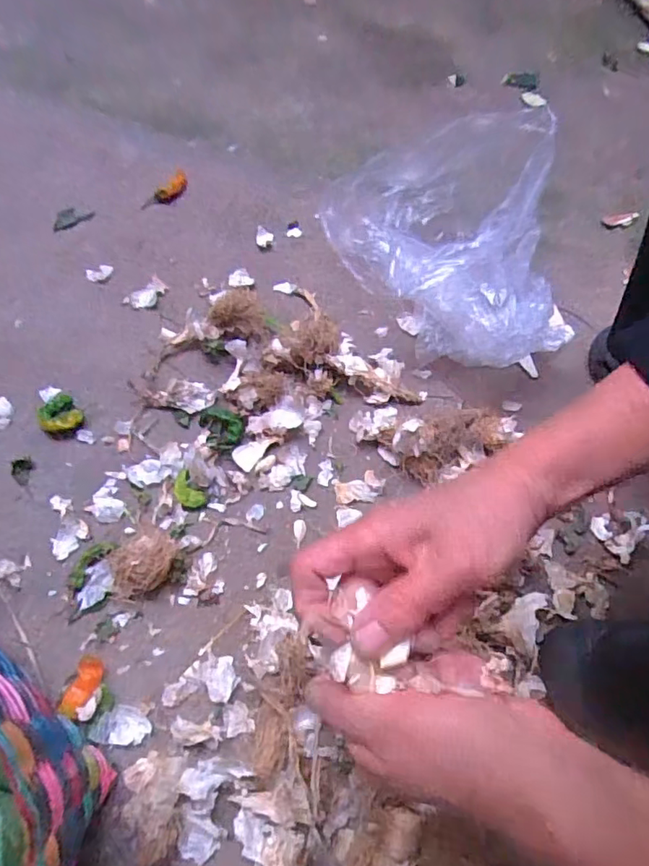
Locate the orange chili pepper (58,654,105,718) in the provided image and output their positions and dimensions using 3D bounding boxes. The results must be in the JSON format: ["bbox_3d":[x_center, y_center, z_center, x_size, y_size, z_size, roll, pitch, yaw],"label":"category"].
[{"bbox_3d":[-0.193,0.202,0.443,0.020,0.010,0.044,20,65,7],"label":"orange chili pepper"}]

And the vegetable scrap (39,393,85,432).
[{"bbox_3d":[-0.262,-0.019,0.545,0.038,0.015,0.046,-38,71,-18],"label":"vegetable scrap"}]

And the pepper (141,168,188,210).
[{"bbox_3d":[-0.194,-0.297,0.683,0.069,0.010,0.031,-43,73,-6],"label":"pepper"}]

